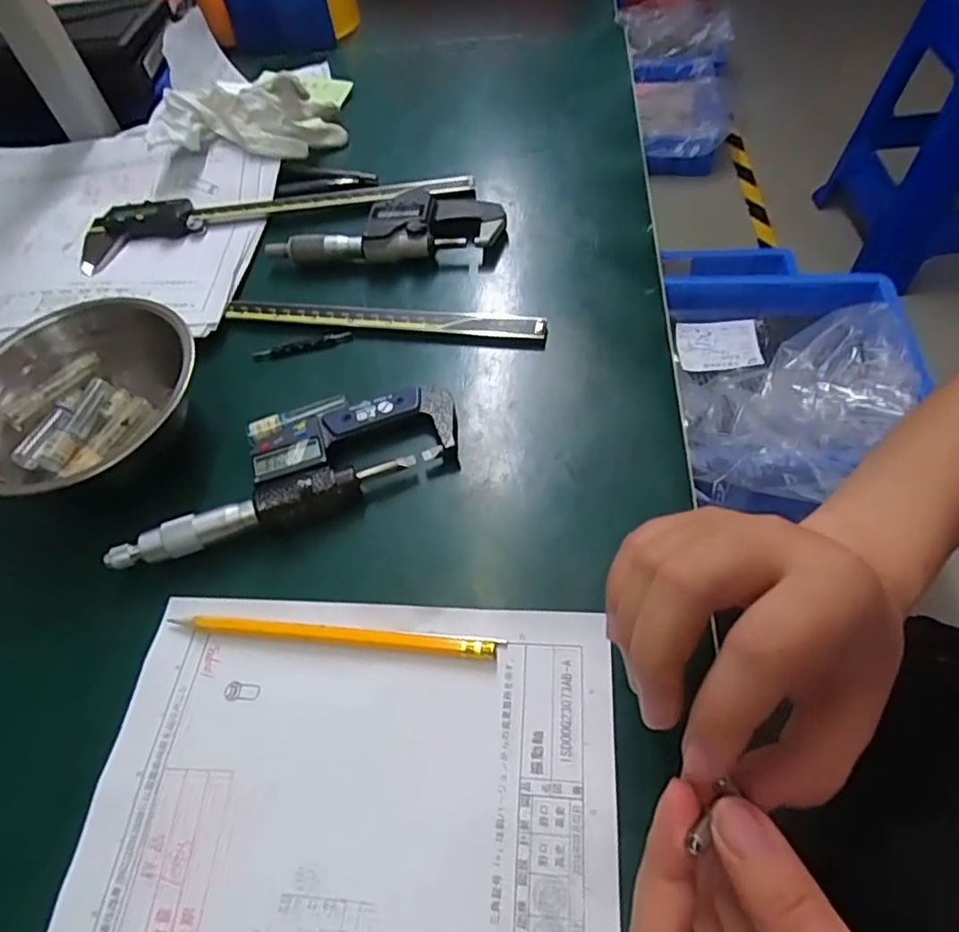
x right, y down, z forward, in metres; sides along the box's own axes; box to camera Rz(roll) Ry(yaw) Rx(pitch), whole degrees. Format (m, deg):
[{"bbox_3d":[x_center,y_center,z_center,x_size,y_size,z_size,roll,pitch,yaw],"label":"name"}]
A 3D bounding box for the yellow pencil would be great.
[{"bbox_3d":[-0.067,0.075,0.279,0.148,0.005,0.008,3,56,8],"label":"yellow pencil"}]

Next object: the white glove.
[{"bbox_3d":[-0.181,-0.267,0.486,0.138,0.047,0.064,-13,55,-3],"label":"white glove"}]

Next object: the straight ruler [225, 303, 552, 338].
[{"bbox_3d":[-0.061,-0.092,0.384,0.202,0.004,0.016,6,66,10],"label":"straight ruler"}]

